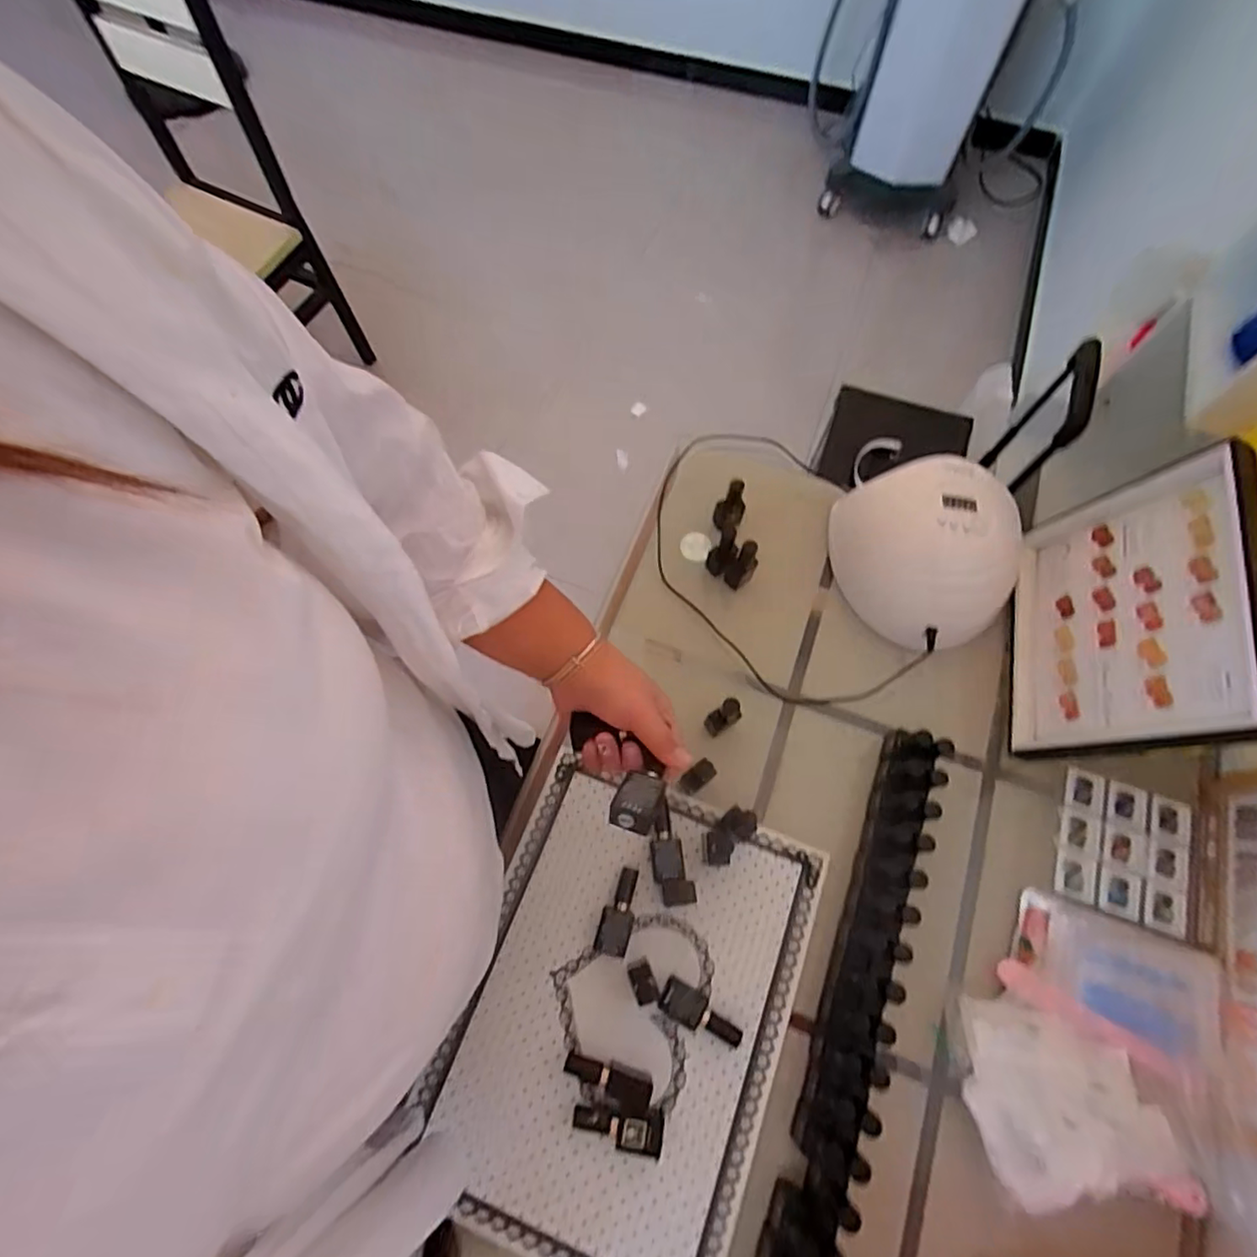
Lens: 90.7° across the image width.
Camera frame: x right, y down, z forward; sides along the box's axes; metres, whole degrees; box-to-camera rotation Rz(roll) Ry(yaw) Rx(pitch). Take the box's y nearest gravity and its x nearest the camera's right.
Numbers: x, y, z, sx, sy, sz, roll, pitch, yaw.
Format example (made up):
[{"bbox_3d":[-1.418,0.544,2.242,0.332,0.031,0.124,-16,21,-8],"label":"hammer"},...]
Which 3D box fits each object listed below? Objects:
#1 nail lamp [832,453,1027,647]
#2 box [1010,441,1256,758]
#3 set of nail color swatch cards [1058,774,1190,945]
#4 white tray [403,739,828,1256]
[{"bbox_3d":[0.348,-0.083,0.709,0.194,0.107,0.198,-3,69,0],"label":"nail lamp"},{"bbox_3d":[0.491,-0.014,0.619,0.025,0.234,0.279,19,69,-15],"label":"box"},{"bbox_3d":[0.502,0.223,0.630,0.118,0.012,0.134,19,70,8],"label":"set of nail color swatch cards"},{"bbox_3d":[-0.009,0.351,0.581,0.303,0.026,0.396,19,70,8],"label":"white tray"}]

